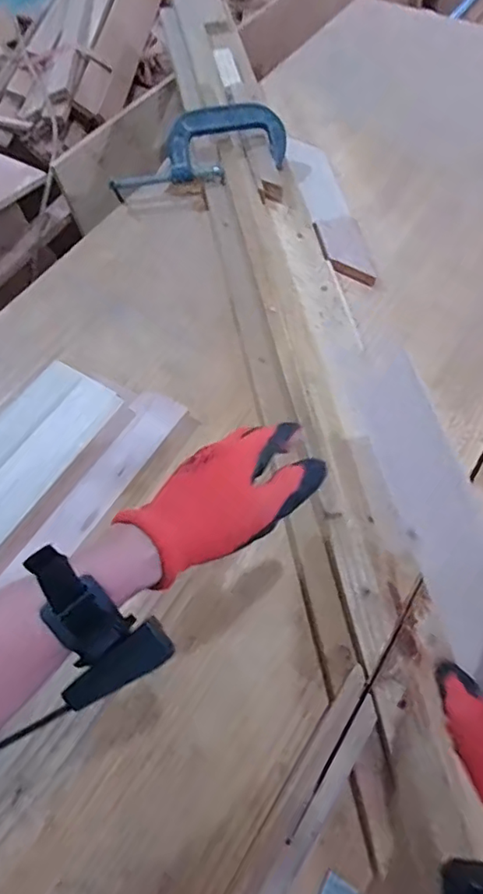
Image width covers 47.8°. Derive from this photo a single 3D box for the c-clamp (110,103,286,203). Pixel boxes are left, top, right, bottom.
[{"bbox_3d":[-0.067,-0.439,0.812,0.263,0.054,0.104,-11,93,0],"label":"c-clamp"}]

